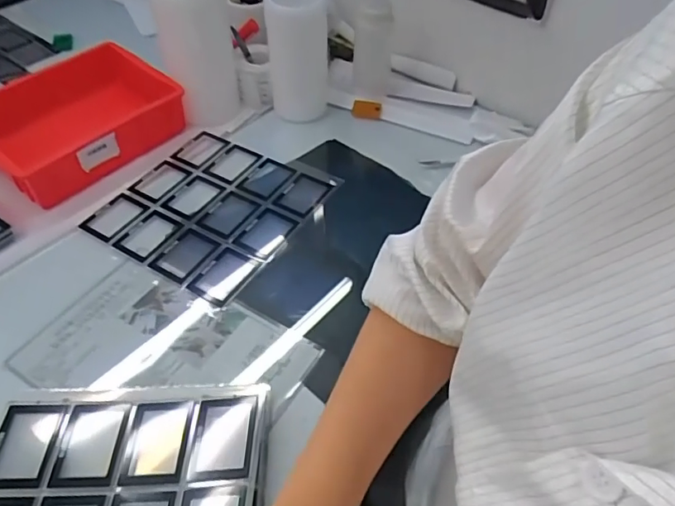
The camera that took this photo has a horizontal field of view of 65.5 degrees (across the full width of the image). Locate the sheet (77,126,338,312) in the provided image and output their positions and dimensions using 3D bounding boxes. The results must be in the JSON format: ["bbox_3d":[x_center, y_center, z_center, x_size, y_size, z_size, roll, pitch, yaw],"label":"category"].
[{"bbox_3d":[-0.187,-0.074,0.785,0.271,0.012,0.272,24,52,19],"label":"sheet"}]

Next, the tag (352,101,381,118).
[{"bbox_3d":[0.052,-0.257,0.938,0.052,0.011,0.037,5,78,16],"label":"tag"}]

